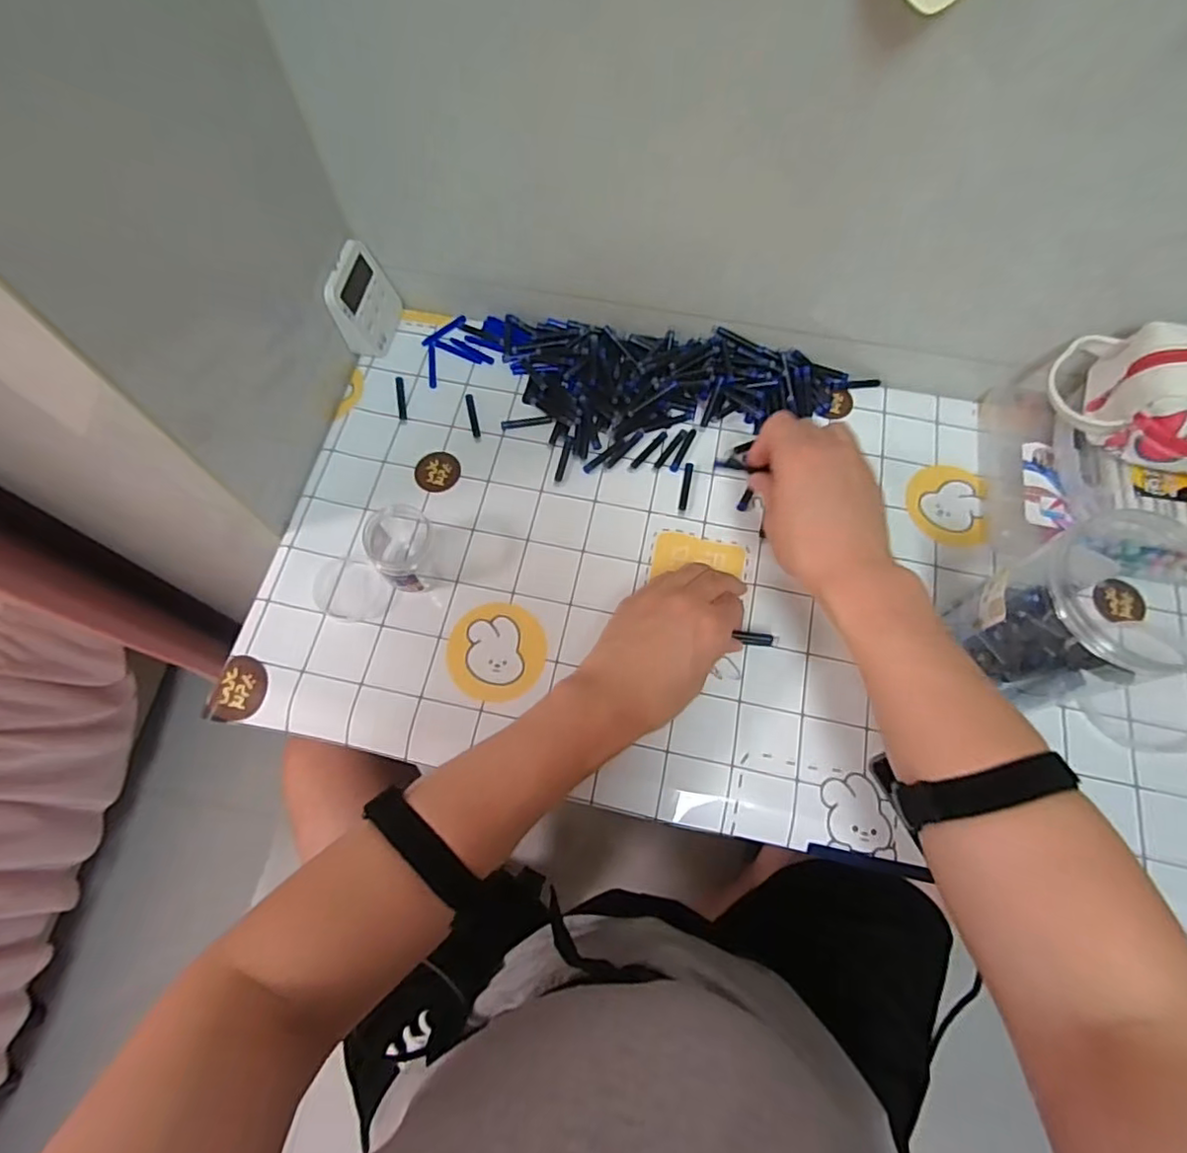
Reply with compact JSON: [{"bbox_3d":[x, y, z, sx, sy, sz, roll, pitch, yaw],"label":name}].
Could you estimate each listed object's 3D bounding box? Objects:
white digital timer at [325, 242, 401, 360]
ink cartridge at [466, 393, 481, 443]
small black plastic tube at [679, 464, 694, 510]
[{"bbox_3d":[-0.211,-0.252,0.572,0.018,0.082,0.077,4,68,21],"label":"white digital timer"},{"bbox_3d":[-0.110,-0.145,0.569,0.008,0.004,0.052,-12,69,-5],"label":"ink cartridge"},{"bbox_3d":[0.081,-0.080,0.545,0.007,0.004,0.046,10,69,3],"label":"small black plastic tube"}]

